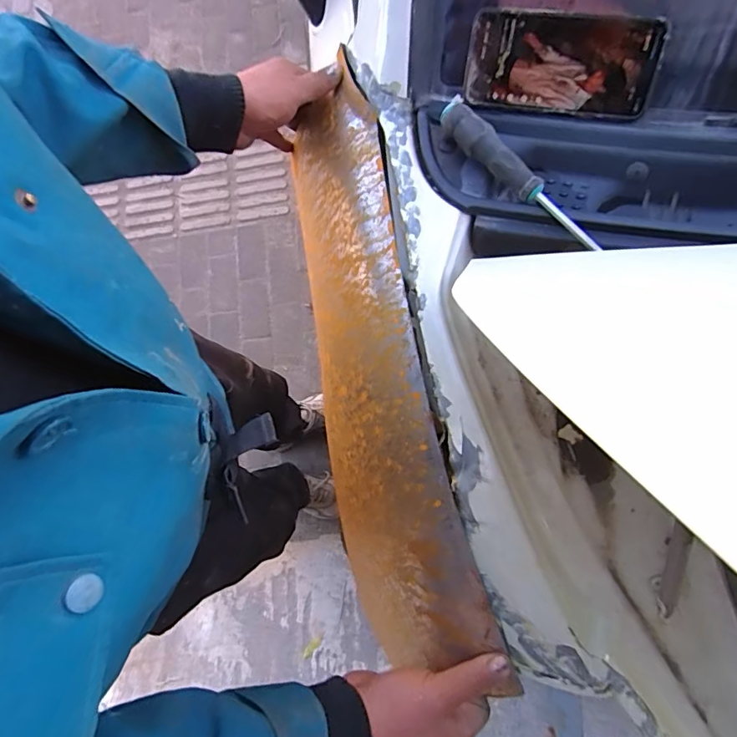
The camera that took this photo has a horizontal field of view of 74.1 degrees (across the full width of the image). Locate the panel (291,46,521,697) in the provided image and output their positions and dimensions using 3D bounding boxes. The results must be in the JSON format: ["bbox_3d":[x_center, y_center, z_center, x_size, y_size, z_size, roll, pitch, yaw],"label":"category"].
[{"bbox_3d":[-0.003,-0.002,0.537,0.115,0.195,0.599,-11,82,-2],"label":"panel"}]

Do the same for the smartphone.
[{"bbox_3d":[0.168,-0.268,0.431,0.156,0.072,0.006,13,36,13],"label":"smartphone"}]

